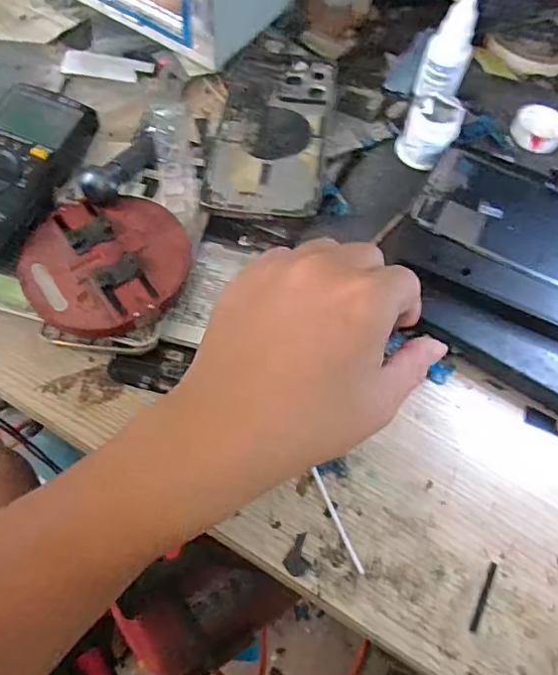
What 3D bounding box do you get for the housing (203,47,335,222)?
[{"bbox_3d":[-0.003,-0.153,0.394,0.076,0.009,0.165,8,63,4],"label":"housing"}]

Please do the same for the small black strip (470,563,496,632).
[{"bbox_3d":[0.105,0.133,0.283,0.004,0.004,0.035,27,65,9],"label":"small black strip"}]

